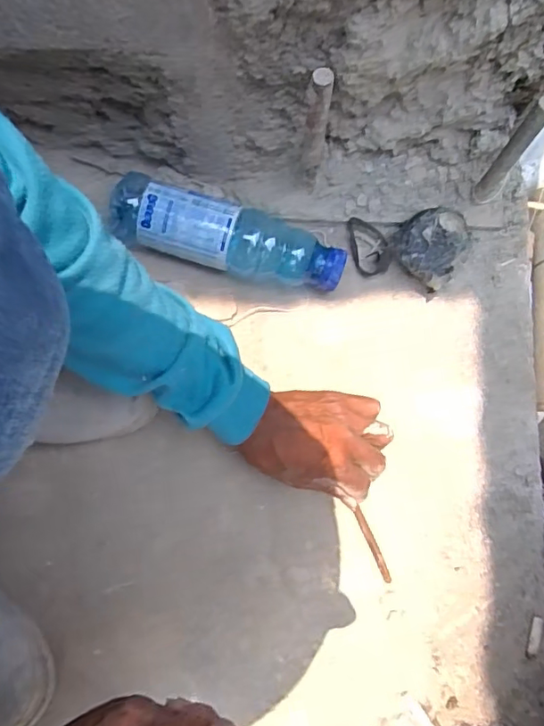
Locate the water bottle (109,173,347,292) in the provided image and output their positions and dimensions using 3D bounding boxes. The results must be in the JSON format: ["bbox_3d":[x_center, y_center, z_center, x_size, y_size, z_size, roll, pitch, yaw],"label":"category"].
[{"bbox_3d":[-0.038,-0.116,0.511,0.211,0.070,0.060,12,80,2],"label":"water bottle"}]

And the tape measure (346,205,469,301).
[{"bbox_3d":[0.124,-0.112,0.512,0.103,0.056,0.062,23,81,4],"label":"tape measure"}]

